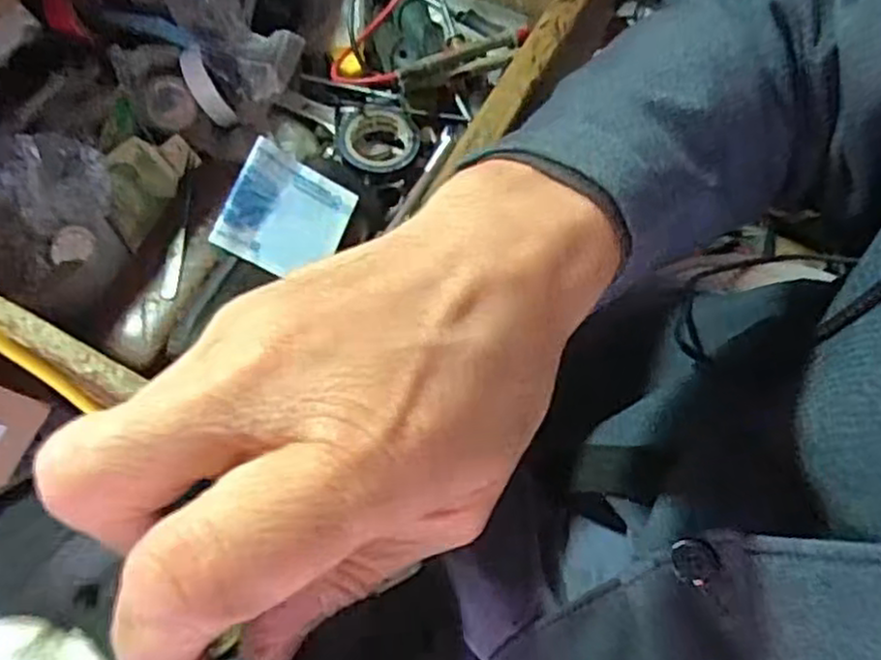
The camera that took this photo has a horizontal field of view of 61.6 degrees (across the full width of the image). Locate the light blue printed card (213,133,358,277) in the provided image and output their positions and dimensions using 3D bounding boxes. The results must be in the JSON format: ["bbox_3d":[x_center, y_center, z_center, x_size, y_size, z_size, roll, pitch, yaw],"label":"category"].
[{"bbox_3d":[-0.090,-0.068,0.436,0.068,0.007,0.068,29,72,-26],"label":"light blue printed card"}]

